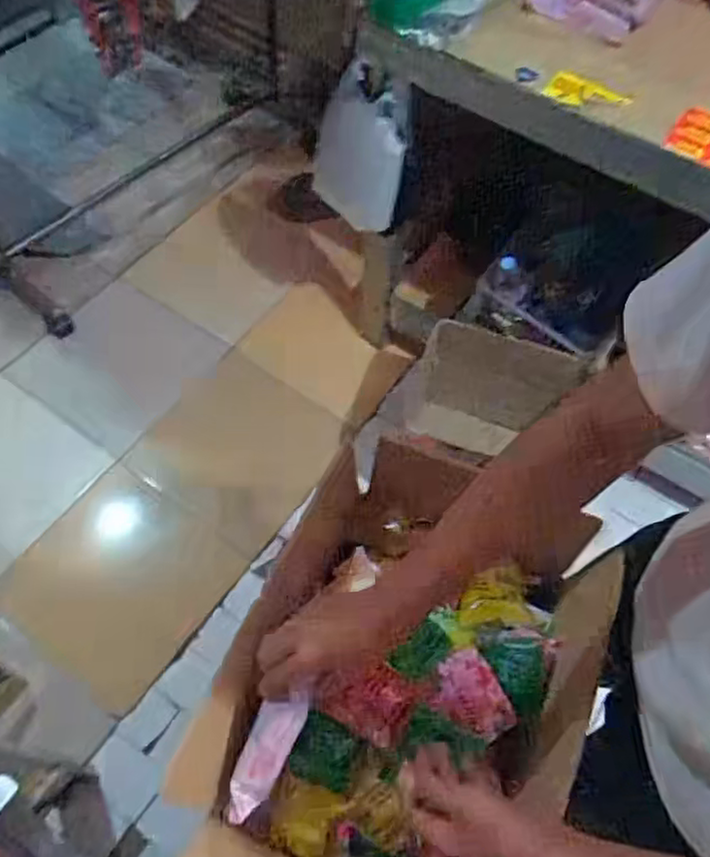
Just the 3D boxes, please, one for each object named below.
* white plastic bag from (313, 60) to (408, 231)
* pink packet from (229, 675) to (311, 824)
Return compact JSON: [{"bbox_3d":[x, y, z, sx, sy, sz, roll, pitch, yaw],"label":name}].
[{"bbox_3d":[0.007,-0.507,1.256,0.166,0.307,0.047,16,61,6],"label":"white plastic bag"},{"bbox_3d":[-0.085,0.303,0.618,0.040,0.170,0.017,31,26,14],"label":"pink packet"}]

